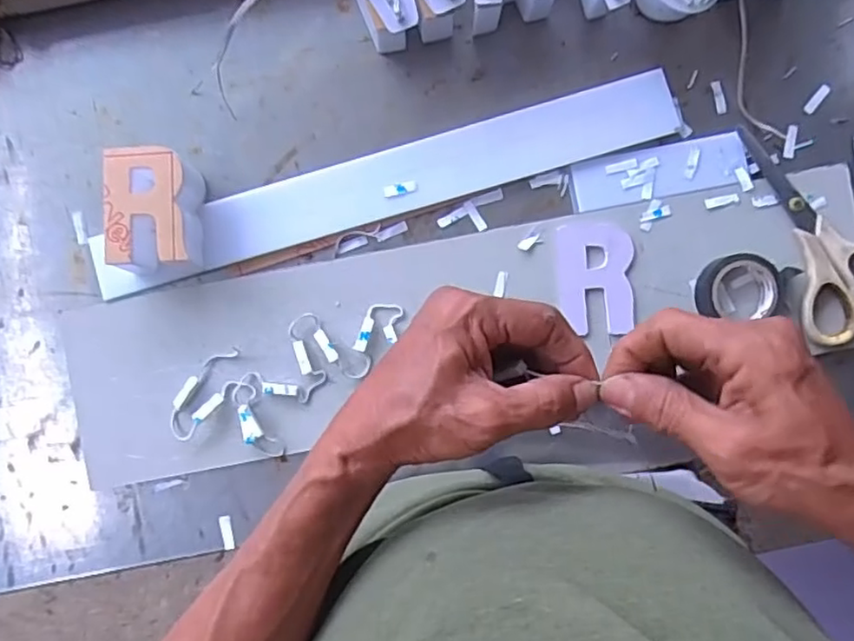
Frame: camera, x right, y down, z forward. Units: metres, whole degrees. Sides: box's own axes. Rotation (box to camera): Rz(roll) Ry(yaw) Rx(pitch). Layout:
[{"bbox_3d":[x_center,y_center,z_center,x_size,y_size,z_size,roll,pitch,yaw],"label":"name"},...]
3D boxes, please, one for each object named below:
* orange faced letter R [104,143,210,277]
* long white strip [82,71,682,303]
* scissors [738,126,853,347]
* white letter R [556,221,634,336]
[{"bbox_3d":[-0.197,-0.081,0.466,0.055,0.051,0.083,-5,91,0],"label":"orange faced letter R"},{"bbox_3d":[-0.031,-0.103,0.487,0.450,0.009,0.047,-17,91,0],"label":"long white strip"},{"bbox_3d":[0.303,-0.069,0.487,0.074,0.016,0.176,-18,91,0],"label":"scissors"},{"bbox_3d":[0.128,-0.033,0.488,0.055,0.005,0.082,-3,91,0],"label":"white letter R"}]

